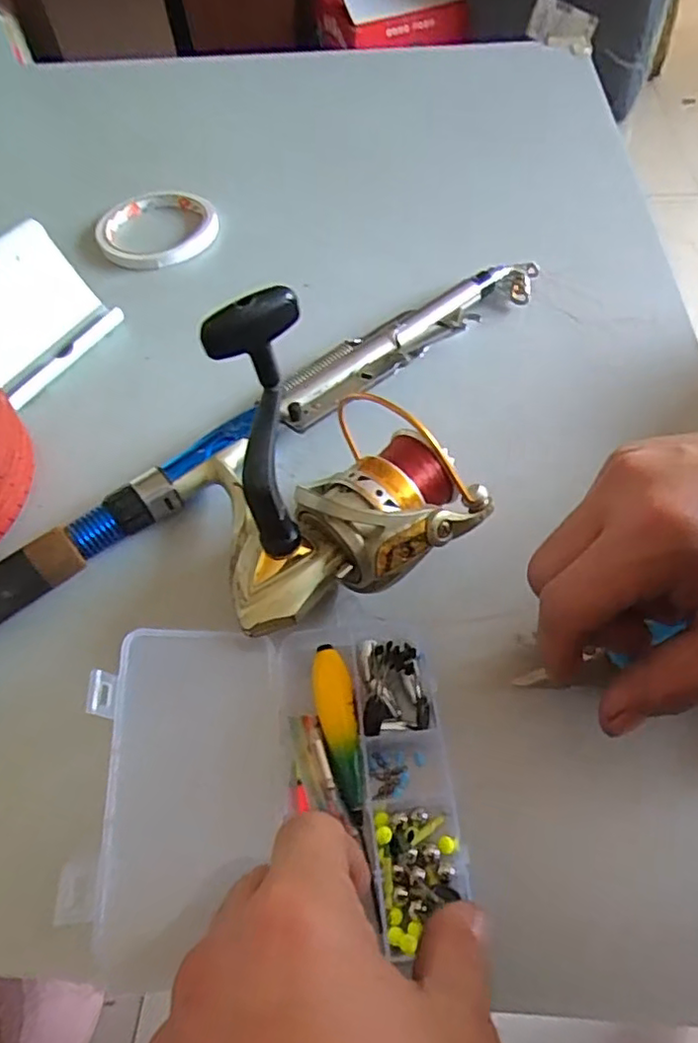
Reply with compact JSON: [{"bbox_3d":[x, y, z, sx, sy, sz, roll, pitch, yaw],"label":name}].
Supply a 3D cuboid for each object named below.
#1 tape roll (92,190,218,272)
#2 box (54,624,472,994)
[{"bbox_3d":[-0.144,-0.224,0.470,0.086,0.014,0.085,-2,56,3],"label":"tape roll"},{"bbox_3d":[-0.026,0.096,0.239,0.128,0.048,0.121,-5,56,1],"label":"box"}]

